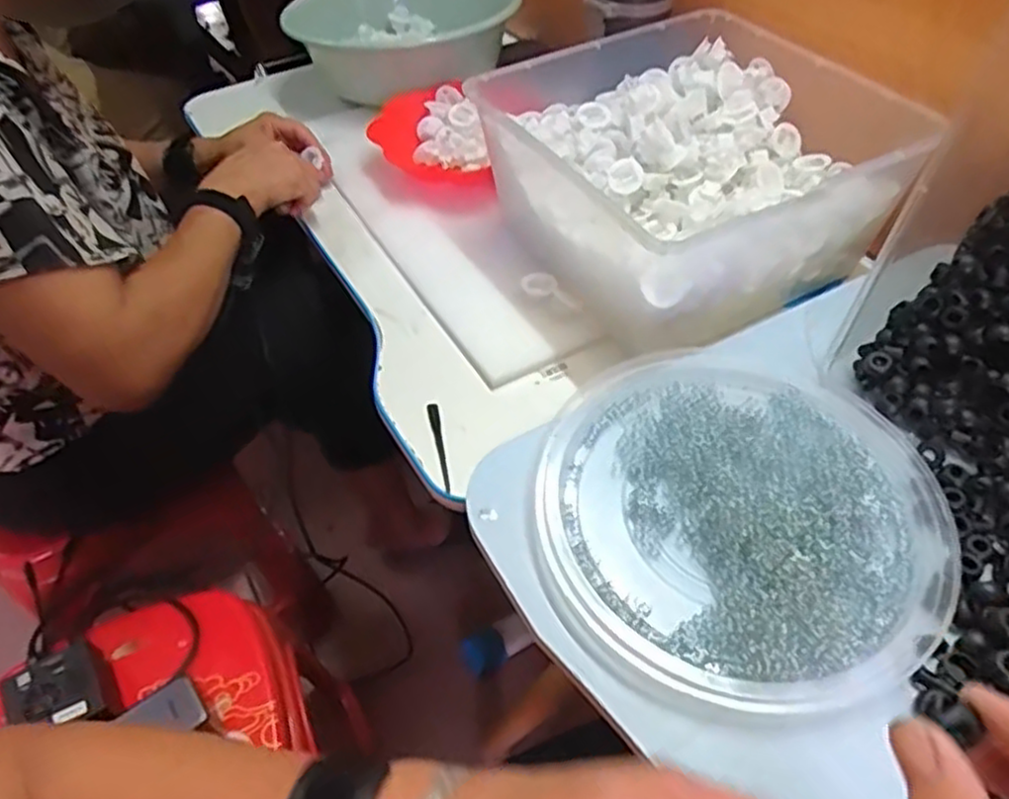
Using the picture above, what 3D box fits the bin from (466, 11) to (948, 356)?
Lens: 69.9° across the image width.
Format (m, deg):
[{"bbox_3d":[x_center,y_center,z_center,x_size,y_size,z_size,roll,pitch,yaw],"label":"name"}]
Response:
[{"bbox_3d":[0.166,-0.219,0.659,0.302,0.110,0.307,-27,54,-16],"label":"bin"}]

